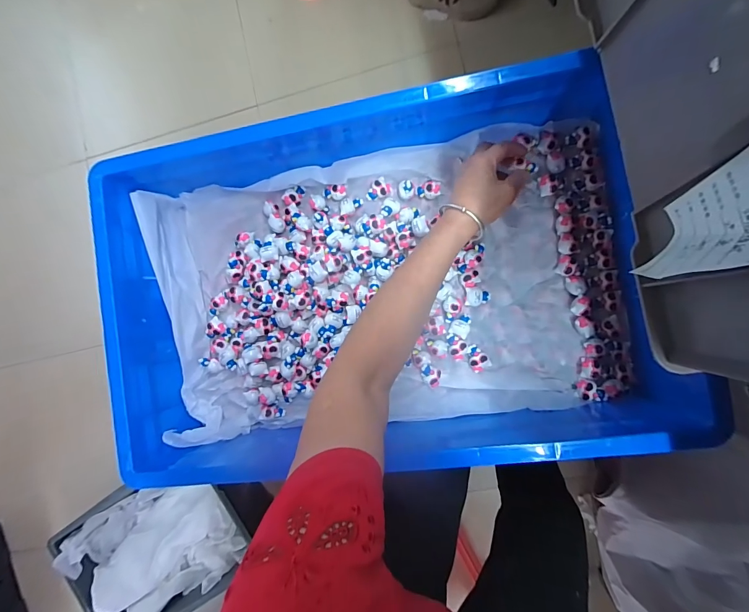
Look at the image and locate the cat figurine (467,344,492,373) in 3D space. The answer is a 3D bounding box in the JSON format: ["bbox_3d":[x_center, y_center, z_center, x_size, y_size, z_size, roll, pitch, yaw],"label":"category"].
[{"bbox_3d":[0.136,0.070,0.477,0.025,0.016,0.037,-36,84,6],"label":"cat figurine"}]

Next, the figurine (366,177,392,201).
[{"bbox_3d":[0.006,-0.160,0.498,0.035,0.015,0.023,-43,83,5],"label":"figurine"}]

